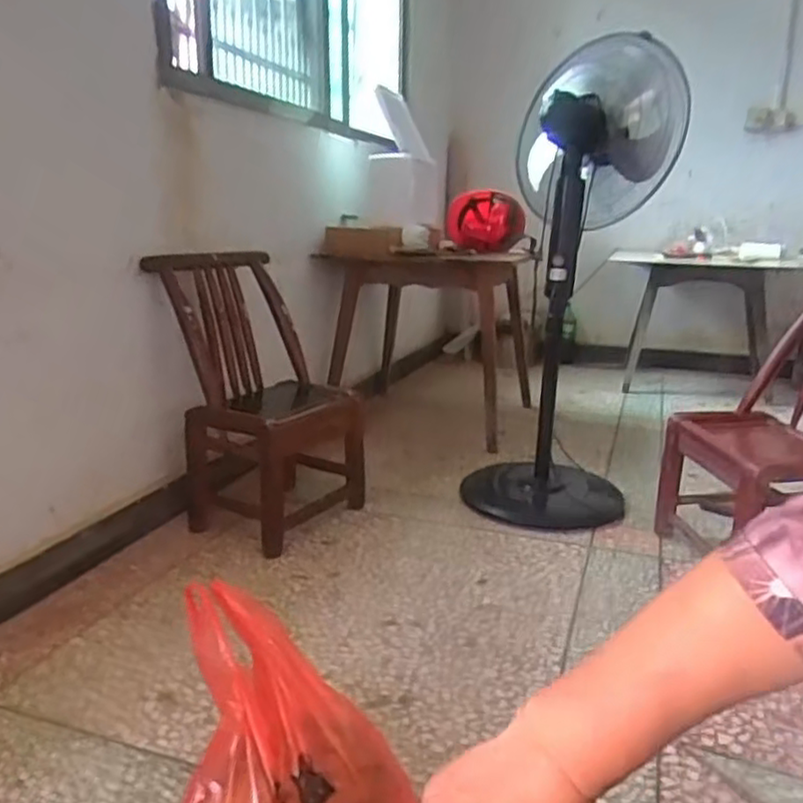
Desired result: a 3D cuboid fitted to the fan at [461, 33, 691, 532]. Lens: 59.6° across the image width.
[{"bbox_3d":[0.426,-0.288,1.776,0.456,1.109,0.525,6,16,17],"label":"fan"}]

